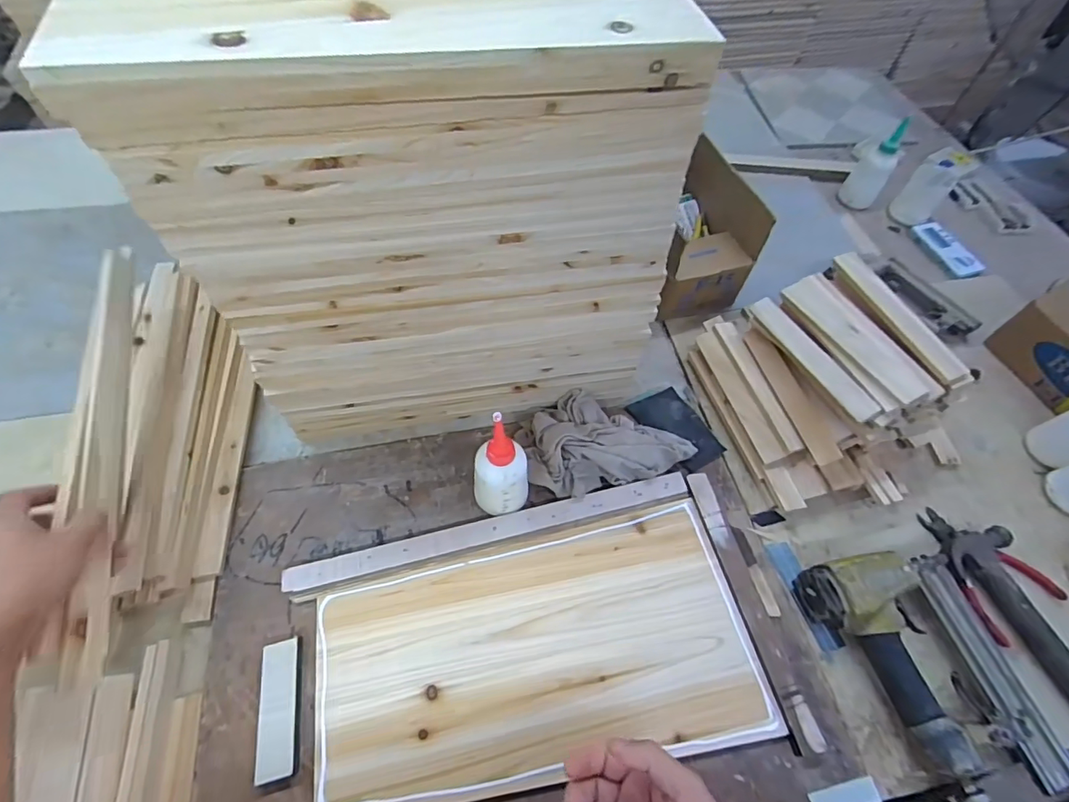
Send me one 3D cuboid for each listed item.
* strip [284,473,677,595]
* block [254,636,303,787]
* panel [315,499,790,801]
[{"bbox_3d":[-0.039,0.144,0.563,0.448,0.011,0.026,-12,59,-10],"label":"strip"},{"bbox_3d":[-0.237,0.284,0.465,0.035,0.014,0.111,-10,59,-8],"label":"block"},{"bbox_3d":[0.004,0.247,0.503,0.421,0.017,0.219,-9,59,-8],"label":"panel"}]

